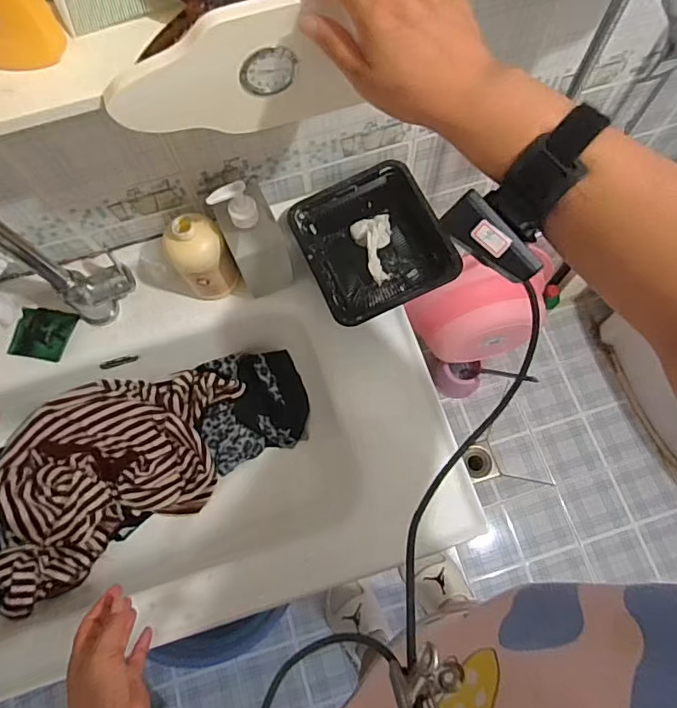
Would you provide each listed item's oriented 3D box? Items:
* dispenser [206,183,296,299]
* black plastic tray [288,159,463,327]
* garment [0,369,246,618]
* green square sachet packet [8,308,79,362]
[{"bbox_3d":[-0.101,-0.141,0.637,0.068,0.188,0.095,-25,73,-6],"label":"dispenser"},{"bbox_3d":[0.045,-0.142,0.723,0.171,0.081,0.193,-22,73,-5],"label":"black plastic tray"},{"bbox_3d":[-0.329,0.154,0.760,0.395,0.088,0.231,-33,74,-8],"label":"garment"},{"bbox_3d":[-0.405,-0.028,0.727,0.074,0.012,0.071,10,73,5],"label":"green square sachet packet"}]

